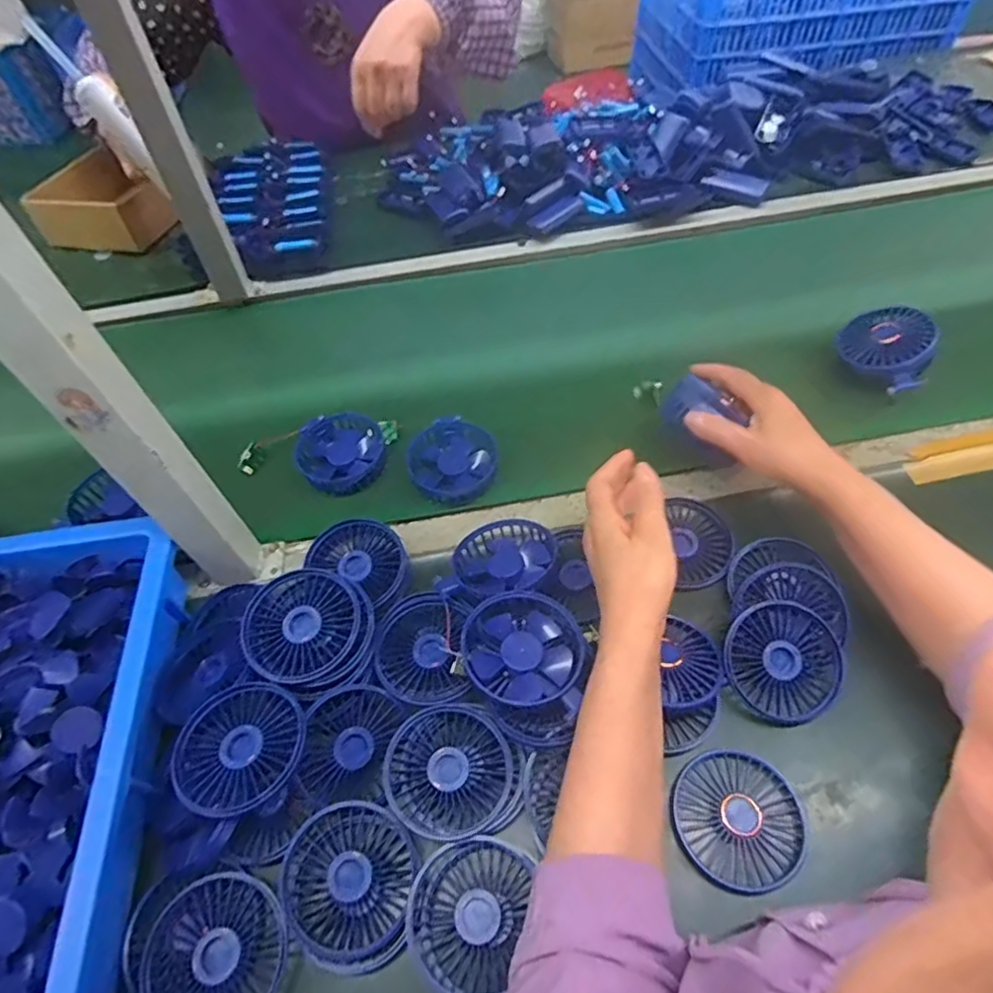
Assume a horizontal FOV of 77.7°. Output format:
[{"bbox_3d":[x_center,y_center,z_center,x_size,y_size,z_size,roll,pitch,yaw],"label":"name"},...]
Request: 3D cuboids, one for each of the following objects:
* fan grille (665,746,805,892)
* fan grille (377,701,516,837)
[{"bbox_3d":[0.169,0.225,0.433,0.088,0.010,0.085,-3,52,4],"label":"fan grille"},{"bbox_3d":[-0.034,0.195,0.438,0.085,0.007,0.087,6,58,-10],"label":"fan grille"}]

